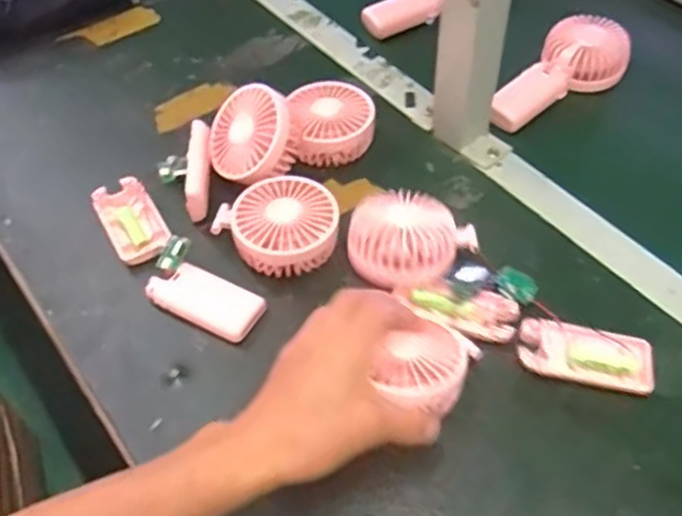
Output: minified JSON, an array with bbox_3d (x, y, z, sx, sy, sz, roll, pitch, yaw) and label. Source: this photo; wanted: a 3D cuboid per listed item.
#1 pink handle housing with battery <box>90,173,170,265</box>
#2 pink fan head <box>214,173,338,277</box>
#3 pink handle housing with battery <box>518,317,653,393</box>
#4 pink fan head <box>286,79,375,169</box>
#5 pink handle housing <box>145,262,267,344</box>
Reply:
[{"bbox_3d":[-0.184,-0.032,0.618,0.046,0.016,0.095,-24,54,-16],"label":"pink handle housing with battery"},{"bbox_3d":[-0.050,-0.026,0.594,0.089,0.046,0.095,-36,58,-24],"label":"pink fan head"},{"bbox_3d":[0.183,0.074,0.527,0.097,0.014,0.046,10,52,10],"label":"pink handle housing with battery"},{"bbox_3d":[-0.007,-0.130,0.679,0.078,0.048,0.080,-13,52,-8],"label":"pink fan head"},{"bbox_3d":[-0.108,0.033,0.557,0.093,0.010,0.043,22,71,20],"label":"pink handle housing"}]

